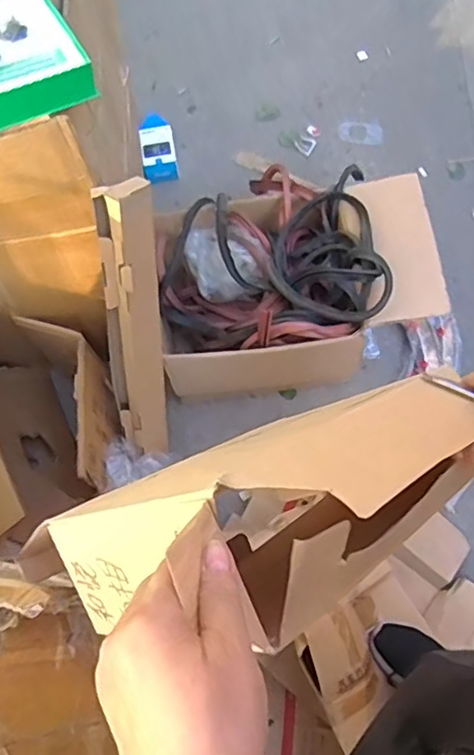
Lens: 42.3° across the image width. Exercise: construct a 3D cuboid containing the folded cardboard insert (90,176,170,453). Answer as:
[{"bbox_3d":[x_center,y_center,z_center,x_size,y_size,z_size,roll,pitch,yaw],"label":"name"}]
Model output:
[{"bbox_3d":[-0.178,-0.070,1.076,0.088,0.561,0.079,7,42,6],"label":"folded cardboard insert"}]

